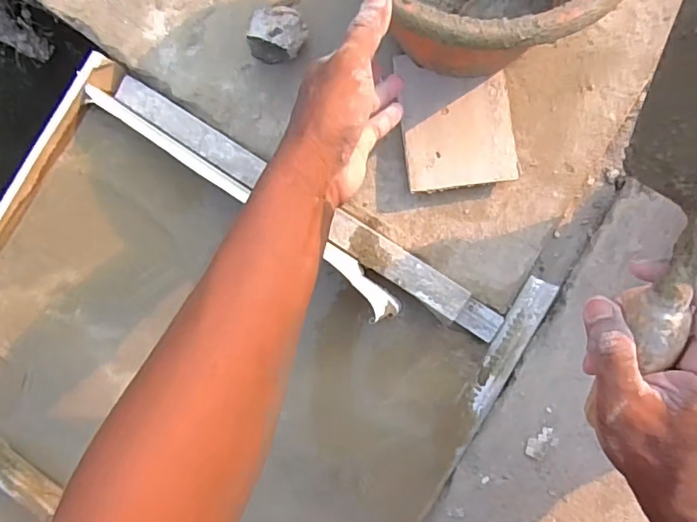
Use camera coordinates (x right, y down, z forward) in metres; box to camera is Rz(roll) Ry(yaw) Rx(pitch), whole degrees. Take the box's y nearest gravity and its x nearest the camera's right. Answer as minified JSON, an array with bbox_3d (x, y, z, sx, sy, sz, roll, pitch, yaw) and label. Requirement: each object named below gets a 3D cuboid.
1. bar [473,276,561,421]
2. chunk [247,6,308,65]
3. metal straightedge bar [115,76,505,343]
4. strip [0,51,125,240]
[{"bbox_3d":[0.153,0.081,0.496,0.029,0.007,0.139,29,89,12],"label":"bar"},{"bbox_3d":[-0.066,-0.223,0.507,0.046,0.062,0.054,2,84,10],"label":"chunk"},{"bbox_3d":[-0.058,-0.064,0.509,0.468,0.037,0.031,34,90,12],"label":"metal straightedge bar"},{"bbox_3d":[-0.338,-0.088,0.551,0.022,0.019,0.303,32,90,12],"label":"strip"}]

